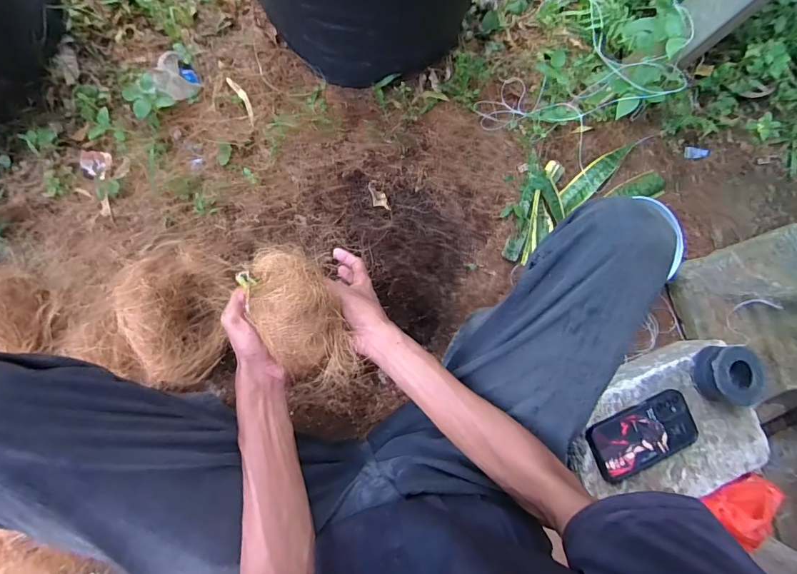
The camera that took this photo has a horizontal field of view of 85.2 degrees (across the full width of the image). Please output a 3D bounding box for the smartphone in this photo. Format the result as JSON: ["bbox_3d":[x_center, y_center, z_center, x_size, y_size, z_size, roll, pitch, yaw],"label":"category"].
[{"bbox_3d":[0.355,0.212,0.620,0.165,0.015,0.082,-20,81,-14],"label":"smartphone"}]

